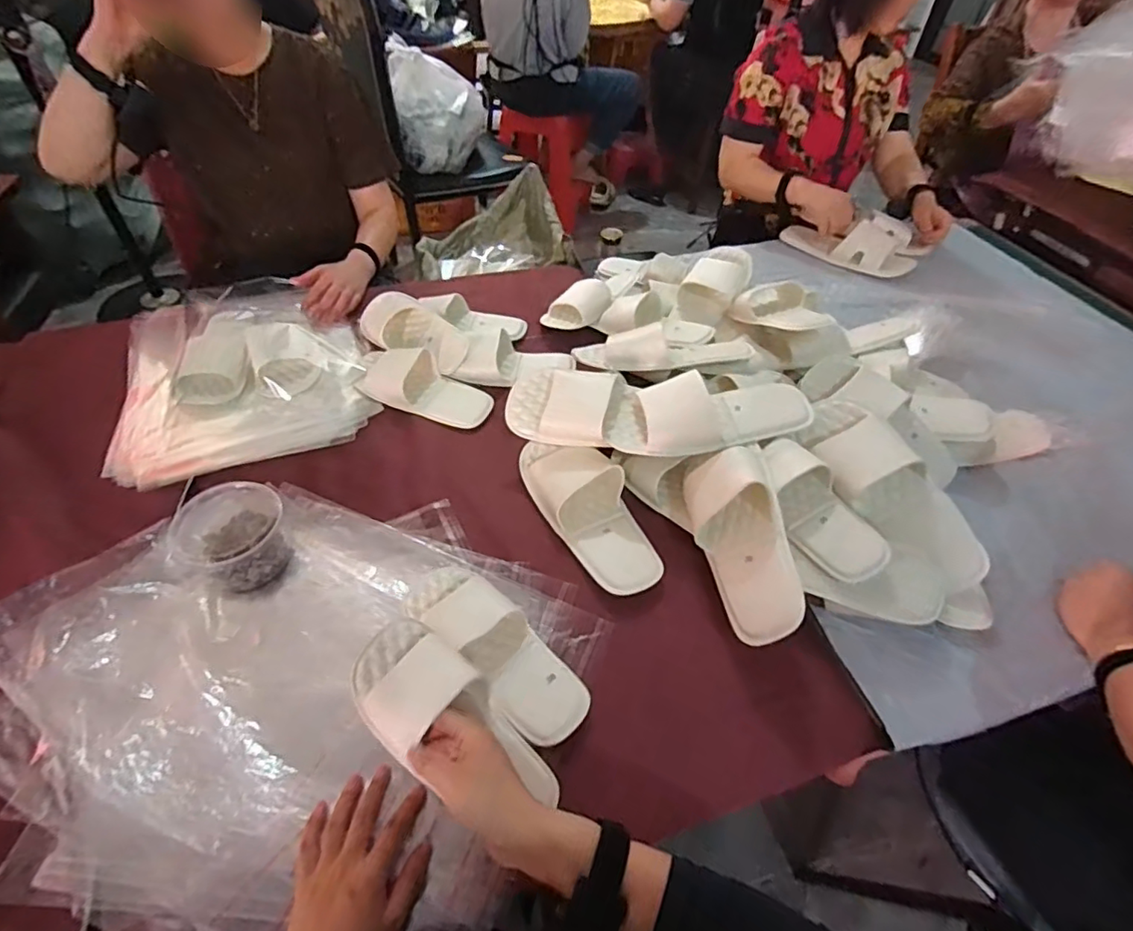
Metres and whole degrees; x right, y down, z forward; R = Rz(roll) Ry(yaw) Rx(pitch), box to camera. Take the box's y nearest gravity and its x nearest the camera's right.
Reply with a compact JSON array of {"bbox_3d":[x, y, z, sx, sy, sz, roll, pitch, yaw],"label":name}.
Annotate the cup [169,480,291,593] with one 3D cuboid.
[{"bbox_3d":[-0.383,0.075,0.653,0.112,0.082,0.102,1,48,-1],"label":"cup"}]

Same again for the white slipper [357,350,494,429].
[{"bbox_3d":[-0.232,-0.131,0.875,0.231,0.049,0.097,15,50,12],"label":"white slipper"}]

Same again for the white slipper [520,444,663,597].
[{"bbox_3d":[0.029,0.047,0.727,0.110,0.043,0.267,-26,54,-23],"label":"white slipper"}]

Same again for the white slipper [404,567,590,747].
[{"bbox_3d":[-0.078,0.183,0.592,0.234,0.054,0.082,34,56,25],"label":"white slipper"}]

